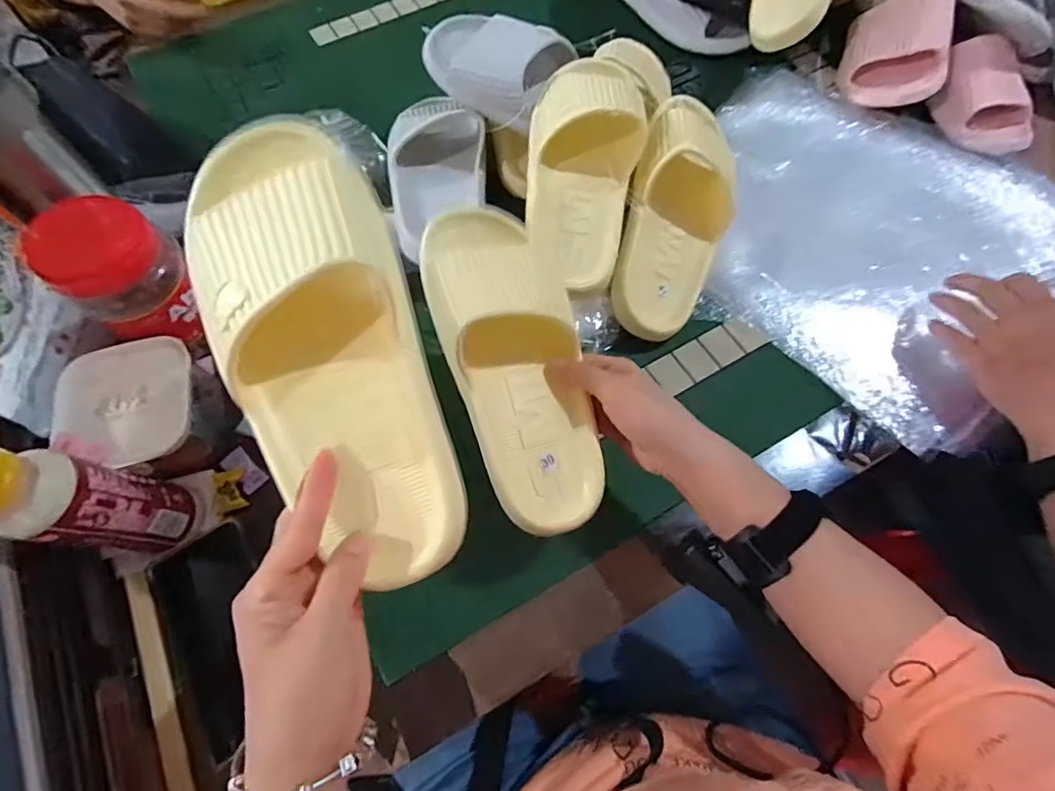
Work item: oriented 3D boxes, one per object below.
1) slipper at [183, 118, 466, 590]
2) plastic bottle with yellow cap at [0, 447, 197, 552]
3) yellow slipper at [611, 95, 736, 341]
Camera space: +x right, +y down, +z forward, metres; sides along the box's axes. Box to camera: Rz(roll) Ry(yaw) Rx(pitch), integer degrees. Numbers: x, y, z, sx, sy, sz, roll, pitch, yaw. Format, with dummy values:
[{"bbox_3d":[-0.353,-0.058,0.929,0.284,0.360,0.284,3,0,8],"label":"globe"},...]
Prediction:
[{"bbox_3d":[-0.100,-0.022,0.265,0.098,0.058,0.238,-21,93,-7],"label":"slipper"},{"bbox_3d":[-0.305,0.075,0.360,0.052,0.158,0.053,0,71,0],"label":"plastic bottle with yellow cap"},{"bbox_3d":[0.148,-0.182,0.511,0.097,0.084,0.255,14,66,6],"label":"yellow slipper"}]

